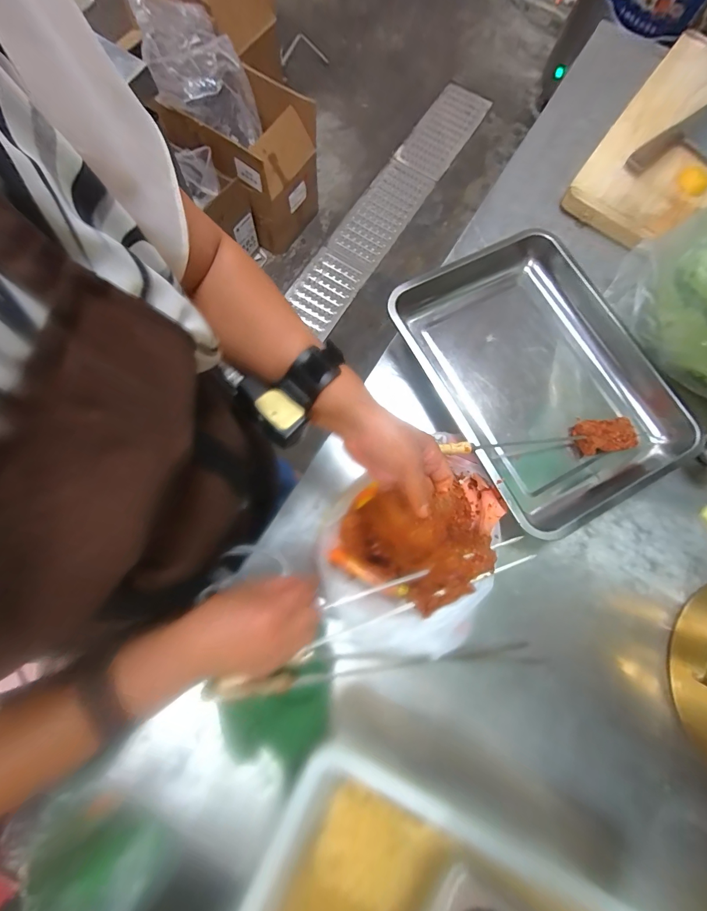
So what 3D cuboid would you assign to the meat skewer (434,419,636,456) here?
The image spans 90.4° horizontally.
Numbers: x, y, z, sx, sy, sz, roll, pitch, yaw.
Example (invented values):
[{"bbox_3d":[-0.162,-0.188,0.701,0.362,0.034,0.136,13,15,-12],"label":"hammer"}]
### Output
[{"bbox_3d":[0.253,-0.018,0.475,0.296,0.036,0.047,-5,78,-14],"label":"meat skewer"}]

